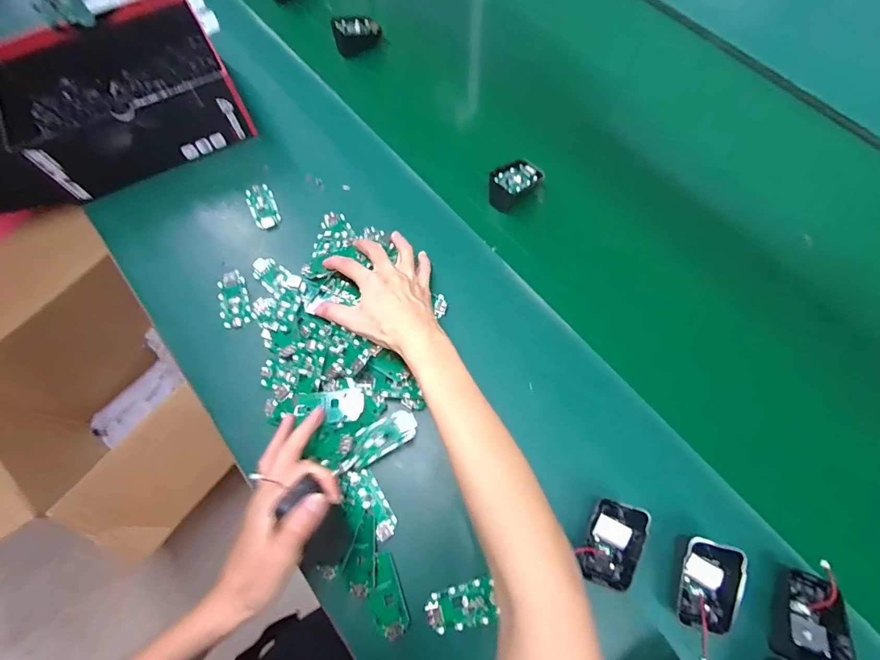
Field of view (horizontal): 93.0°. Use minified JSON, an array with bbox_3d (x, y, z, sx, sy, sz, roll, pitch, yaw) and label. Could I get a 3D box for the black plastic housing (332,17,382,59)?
[{"bbox_3d":[-0.122,-0.437,0.617,0.067,0.048,0.025,-25,70,-8],"label":"black plastic housing"}]

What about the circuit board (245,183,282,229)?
[{"bbox_3d":[-0.215,-0.151,0.505,0.032,0.006,0.069,-26,70,-9],"label":"circuit board"}]

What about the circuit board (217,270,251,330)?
[{"bbox_3d":[-0.228,-0.034,0.462,0.031,0.008,0.067,-15,69,-5],"label":"circuit board"}]

